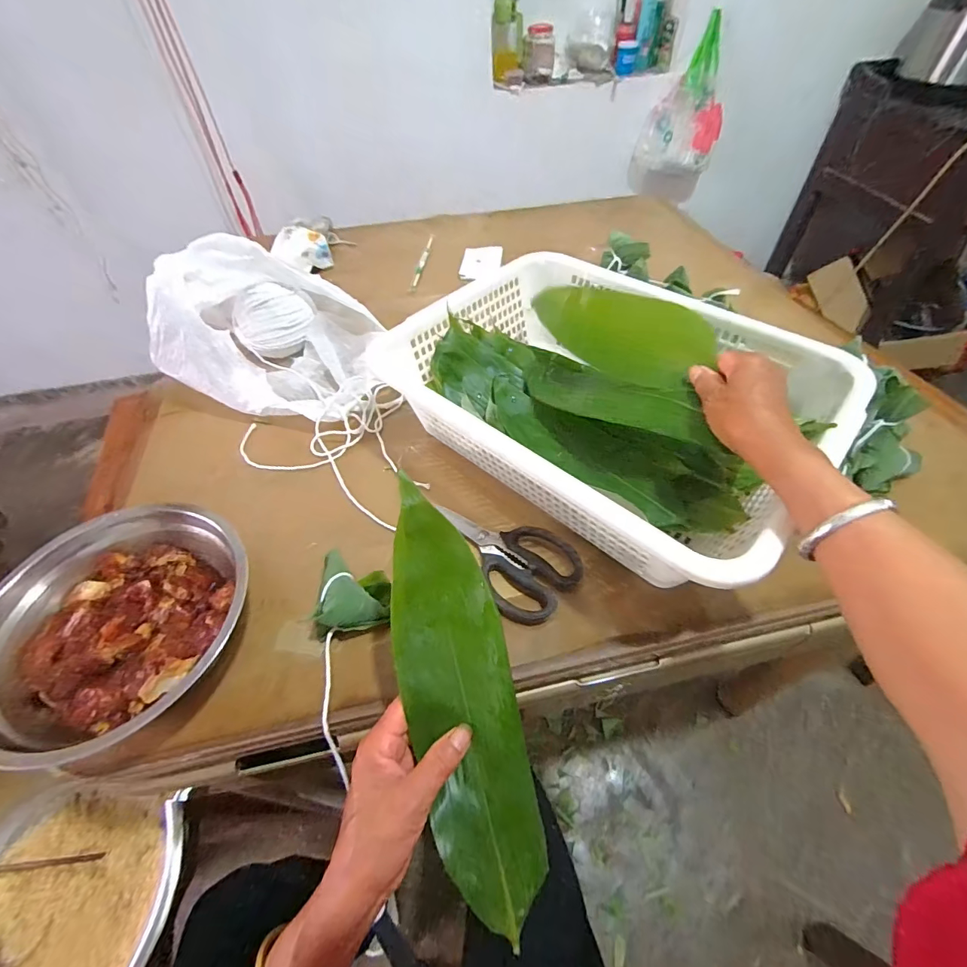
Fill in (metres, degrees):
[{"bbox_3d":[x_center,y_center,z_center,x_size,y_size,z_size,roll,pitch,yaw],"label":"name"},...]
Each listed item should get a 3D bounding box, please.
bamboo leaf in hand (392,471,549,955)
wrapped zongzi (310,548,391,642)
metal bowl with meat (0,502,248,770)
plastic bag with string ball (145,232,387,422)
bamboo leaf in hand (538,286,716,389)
[{"bbox_3d":[-0.017,0.146,0.311,0.078,0.032,0.284,-13,82,-8],"label":"bamboo leaf in hand"},{"bbox_3d":[-0.120,0.097,0.405,0.067,0.037,0.074,-3,52,0],"label":"wrapped zongzi"},{"bbox_3d":[-0.307,0.118,0.375,0.216,0.058,0.202,-1,52,2],"label":"metal bowl with meat"},{"bbox_3d":[-0.281,-0.218,0.591,0.259,0.164,0.232,3,52,5],"label":"plastic bag with string ball"},{"bbox_3d":[0.139,-0.172,0.490,0.083,0.011,0.248,-59,42,14],"label":"bamboo leaf in hand"}]

